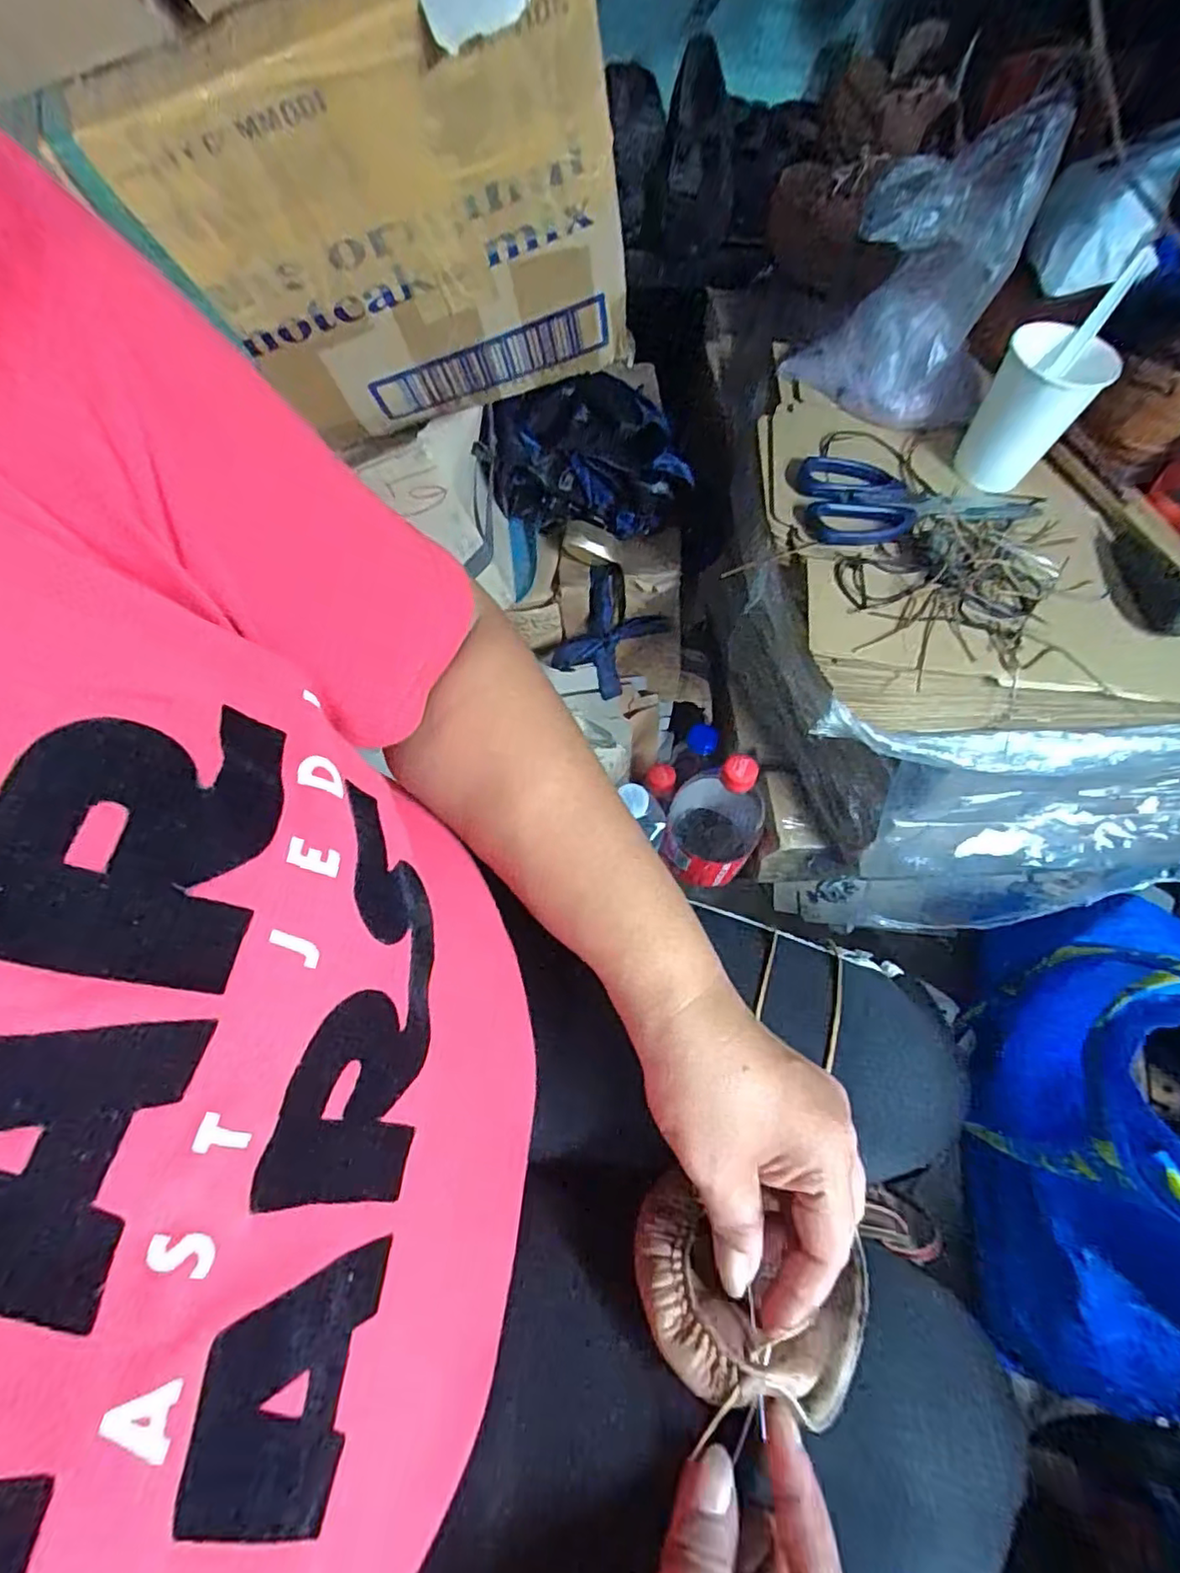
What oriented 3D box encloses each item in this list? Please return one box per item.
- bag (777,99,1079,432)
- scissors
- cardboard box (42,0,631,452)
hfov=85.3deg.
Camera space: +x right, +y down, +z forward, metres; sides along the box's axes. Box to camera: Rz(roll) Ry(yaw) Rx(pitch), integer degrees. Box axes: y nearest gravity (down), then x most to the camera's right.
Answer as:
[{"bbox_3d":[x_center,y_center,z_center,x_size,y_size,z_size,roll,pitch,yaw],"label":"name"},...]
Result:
[{"bbox_3d":[0.232,-0.361,0.453,0.079,0.166,0.132,-36,68,-19],"label":"bag"},{"bbox_3d":[0.239,-0.198,0.454,0.173,0.011,0.073,9,61,3],"label":"scissors"},{"bbox_3d":[-0.095,-0.292,0.356,0.231,0.213,0.045,-17,75,8],"label":"cardboard box"}]

